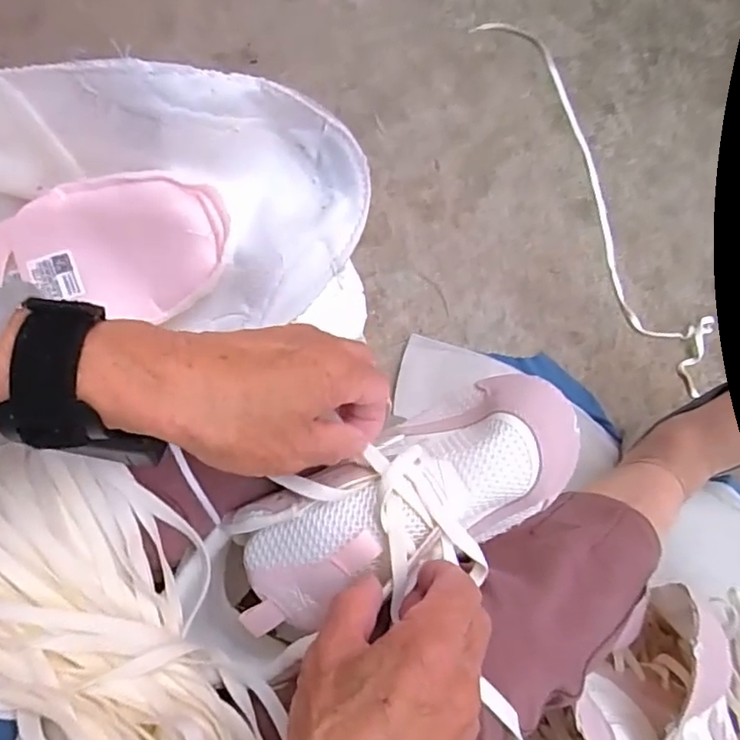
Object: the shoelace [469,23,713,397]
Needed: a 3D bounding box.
[{"bbox_3d":[0.289,-0.241,0.771,0.088,0.014,0.584,-20,75,-4],"label":"shoelace"}]

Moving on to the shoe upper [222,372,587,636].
[{"bbox_3d":[0.020,0.070,0.322,0.198,0.050,0.080,-27,74,-6],"label":"shoe upper"}]

